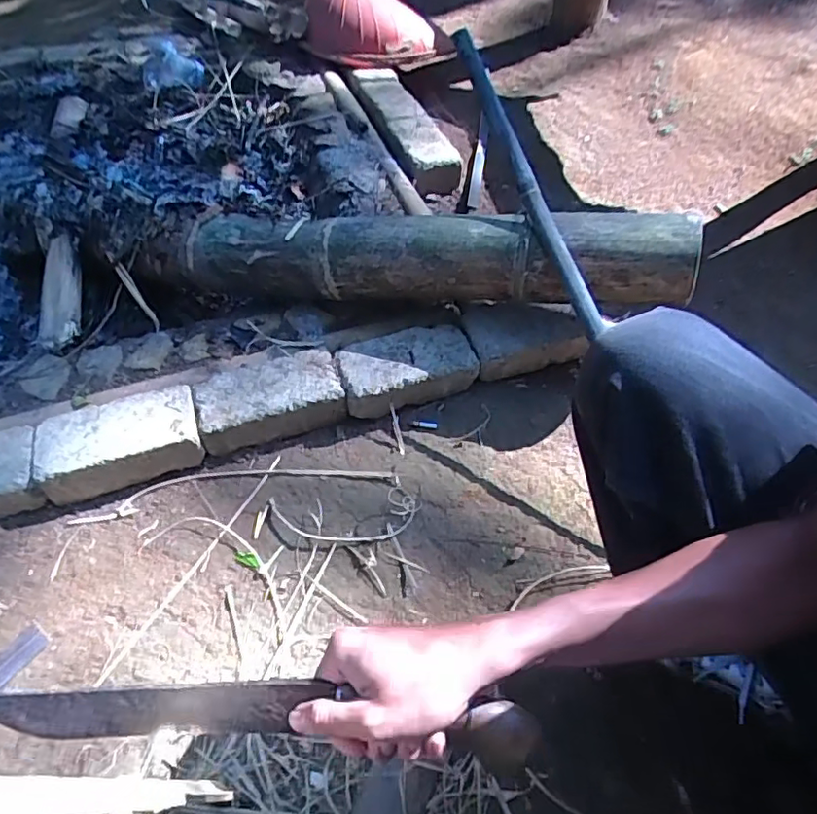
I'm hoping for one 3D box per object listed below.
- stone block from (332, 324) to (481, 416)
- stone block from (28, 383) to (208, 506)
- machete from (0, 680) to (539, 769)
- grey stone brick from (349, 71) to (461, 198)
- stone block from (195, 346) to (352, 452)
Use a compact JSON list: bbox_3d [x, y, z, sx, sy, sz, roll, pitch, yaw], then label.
[{"bbox_3d":[-0.005,-0.059,0.908,0.204,0.077,0.108,-17,55,-10],"label":"stone block"},{"bbox_3d":[-0.402,0.048,0.825,0.208,0.077,0.118,-17,55,-10],"label":"stone block"},{"bbox_3d":[-0.097,0.192,0.360,0.344,0.034,0.033,1,53,4],"label":"machete"},{"bbox_3d":[-0.013,-0.659,1.343,0.132,0.067,0.491,-16,55,-10],"label":"grey stone brick"},{"bbox_3d":[-0.205,-0.011,0.872,0.206,0.075,0.120,-16,55,-10],"label":"stone block"}]

